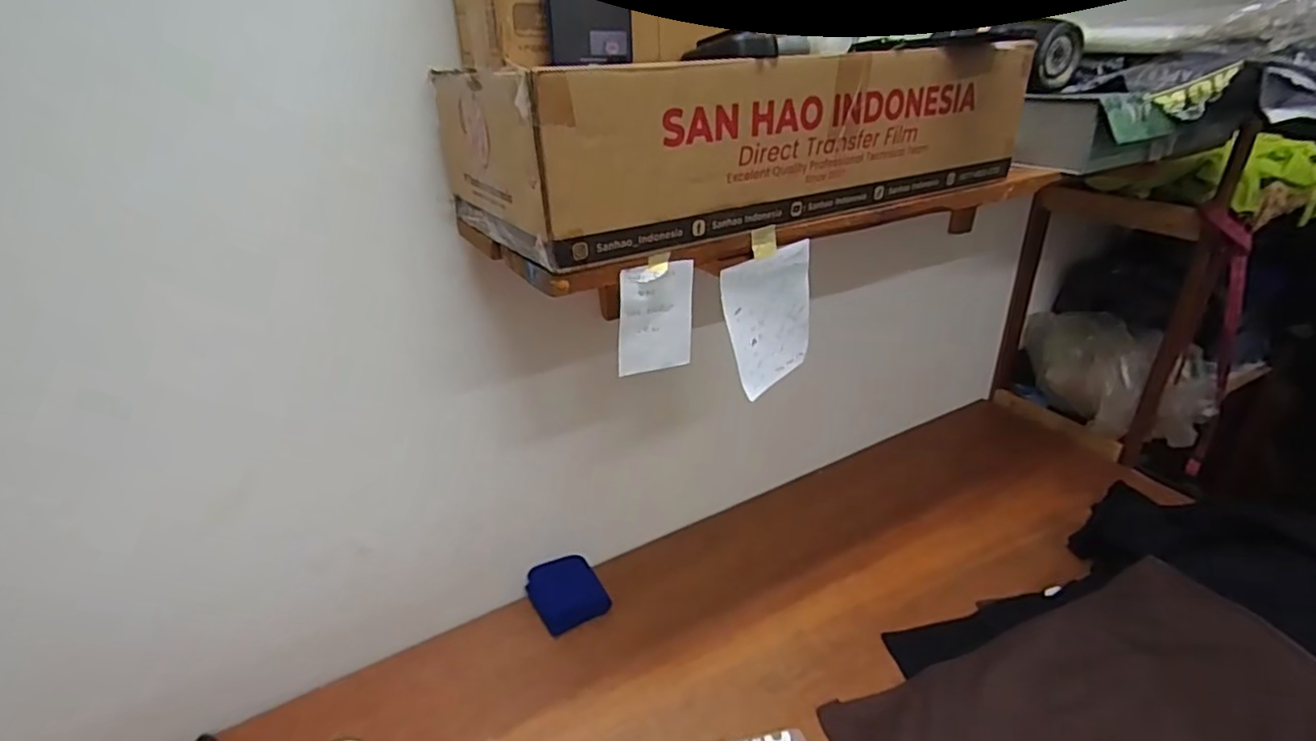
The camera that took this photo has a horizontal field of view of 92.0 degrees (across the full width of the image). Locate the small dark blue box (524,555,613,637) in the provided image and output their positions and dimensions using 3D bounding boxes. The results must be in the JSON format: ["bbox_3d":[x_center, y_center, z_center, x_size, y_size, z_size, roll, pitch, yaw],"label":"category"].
[{"bbox_3d":[-0.150,0.367,1.054,0.116,0.043,0.119,-16,31,-25],"label":"small dark blue box"}]

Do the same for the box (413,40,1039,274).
[{"bbox_3d":[0.112,-0.271,0.717,0.635,0.147,0.265,-15,33,-23],"label":"box"}]

